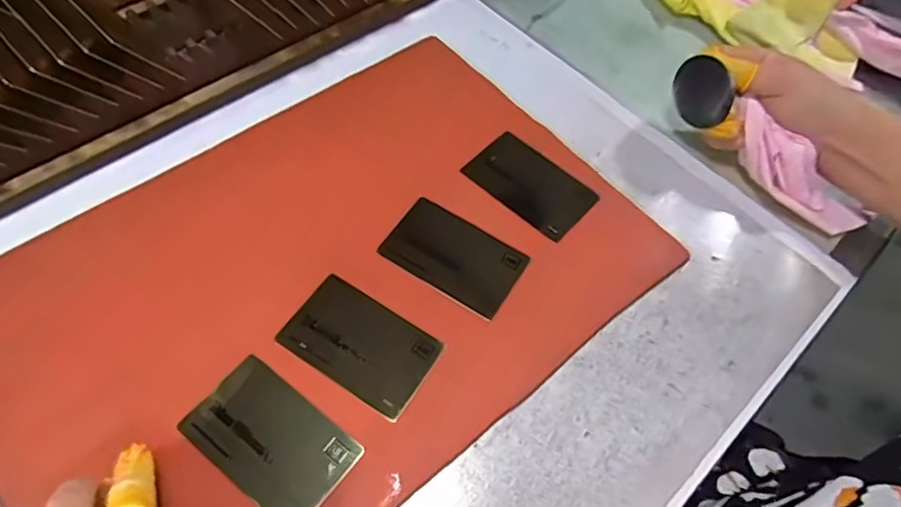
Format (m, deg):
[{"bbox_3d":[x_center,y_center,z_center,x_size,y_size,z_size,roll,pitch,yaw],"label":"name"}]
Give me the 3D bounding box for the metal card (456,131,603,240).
[{"bbox_3d":[0.055,-0.048,0.407,0.083,0.006,0.052,40,66,16],"label":"metal card"}]

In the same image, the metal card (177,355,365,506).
[{"bbox_3d":[-0.094,0.097,0.309,0.084,0.004,0.052,35,62,15],"label":"metal card"}]

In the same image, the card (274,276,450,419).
[{"bbox_3d":[-0.051,0.051,0.339,0.085,0.004,0.053,31,62,13],"label":"card"}]

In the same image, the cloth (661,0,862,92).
[{"bbox_3d":[0.253,-0.210,0.509,0.200,0.035,0.087,32,62,14],"label":"cloth"}]

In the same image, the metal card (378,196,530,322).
[{"bbox_3d":[0.002,0.001,0.374,0.084,0.004,0.053,30,61,15],"label":"metal card"}]

